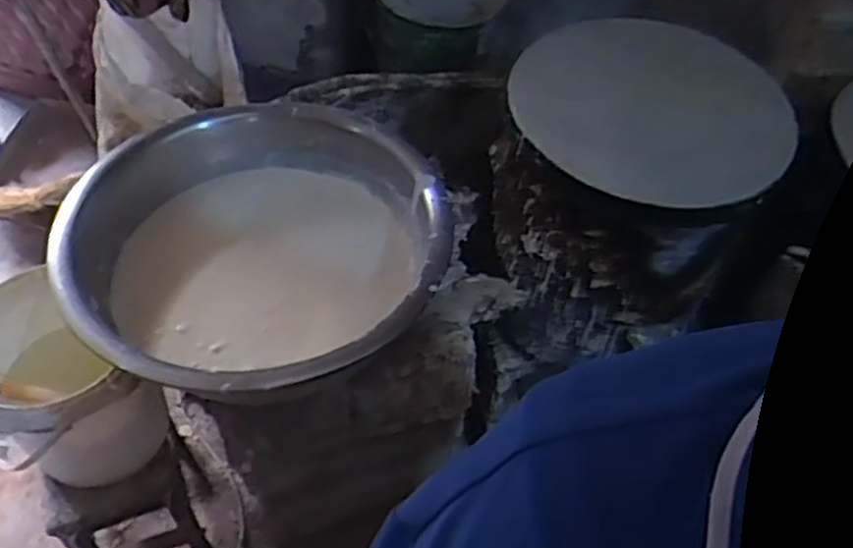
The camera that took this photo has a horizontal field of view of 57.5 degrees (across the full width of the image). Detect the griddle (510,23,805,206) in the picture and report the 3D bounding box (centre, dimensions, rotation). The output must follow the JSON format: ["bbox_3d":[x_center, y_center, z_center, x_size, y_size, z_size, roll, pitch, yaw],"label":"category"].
[{"bbox_3d":[0.313,-0.243,1.076,0.378,0.036,0.367,11,52,5],"label":"griddle"}]

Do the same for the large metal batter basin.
[{"bbox_3d":[-0.224,-0.026,1.079,0.479,0.150,0.494,2,50,-2],"label":"large metal batter basin"}]

